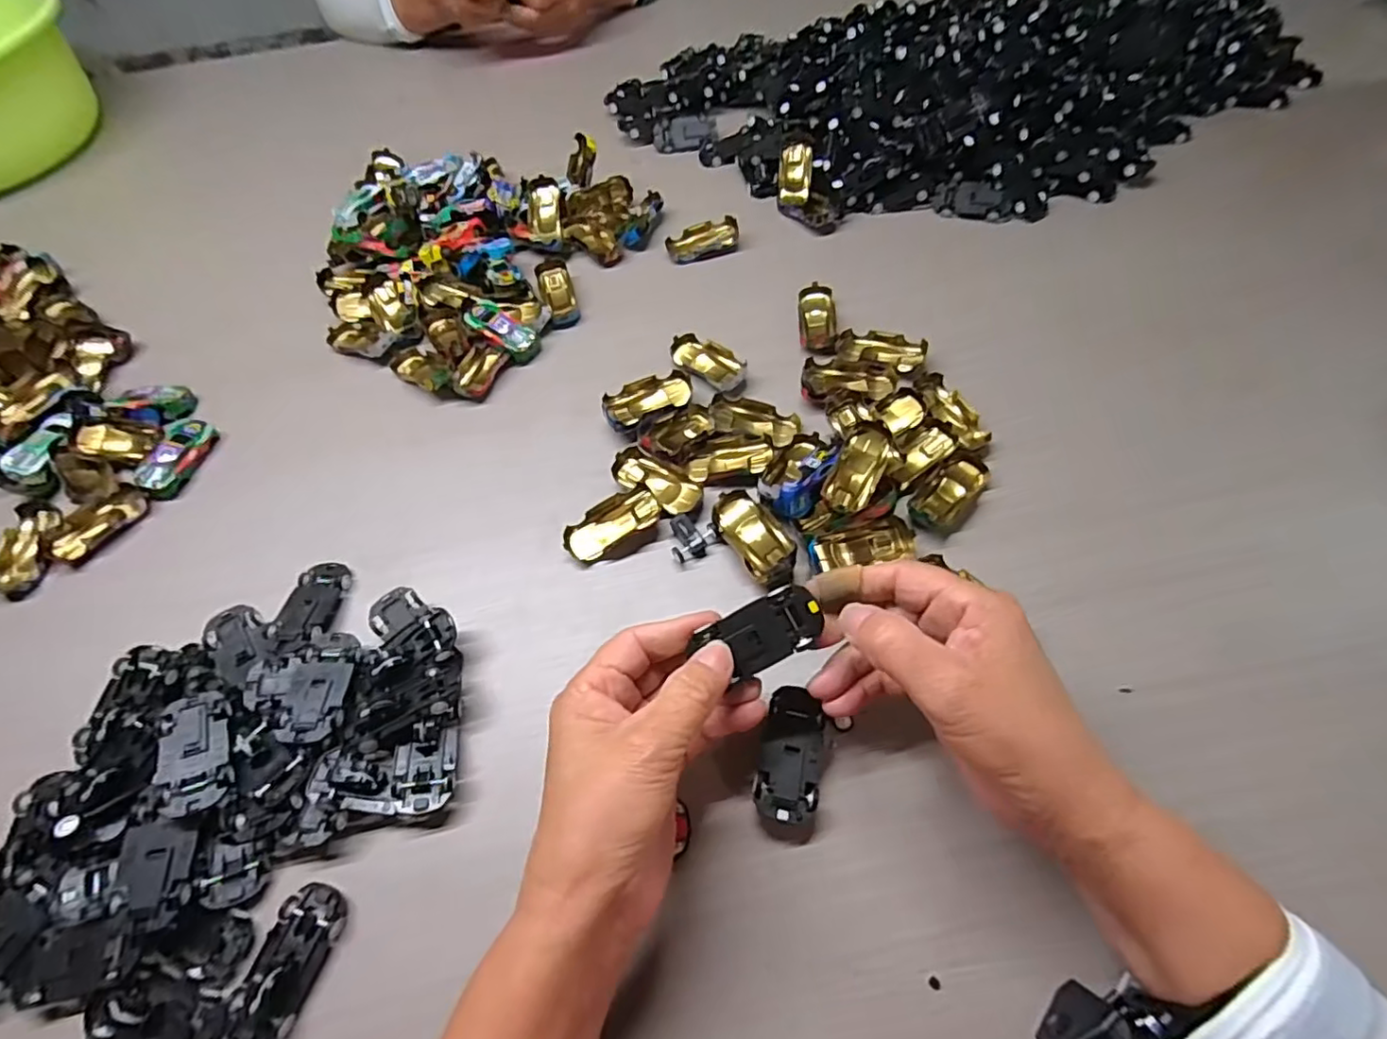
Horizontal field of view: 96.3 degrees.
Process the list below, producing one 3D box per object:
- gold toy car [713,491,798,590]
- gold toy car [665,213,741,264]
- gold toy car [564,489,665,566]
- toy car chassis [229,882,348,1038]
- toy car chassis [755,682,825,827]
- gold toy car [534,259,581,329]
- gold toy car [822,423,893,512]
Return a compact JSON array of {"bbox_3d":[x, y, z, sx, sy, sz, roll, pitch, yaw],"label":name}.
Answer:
[{"bbox_3d":[0.038,0.010,0.381,0.030,0.021,0.066,-28,61,-14],"label":"gold toy car"},{"bbox_3d":[0.008,-0.245,0.546,0.062,0.018,0.035,-18,59,-9],"label":"gold toy car"},{"bbox_3d":[-0.050,0.006,0.400,0.062,0.018,0.034,-31,61,-16],"label":"gold toy car"},{"bbox_3d":[-0.190,0.207,0.288,0.033,0.009,0.065,10,59,9],"label":"toy car chassis"},{"bbox_3d":[0.049,0.121,0.318,0.030,0.018,0.064,9,59,8],"label":"toy car chassis"},{"bbox_3d":[-0.114,-0.191,0.524,0.027,0.018,0.068,-17,58,-8],"label":"gold toy car"},{"bbox_3d":[0.104,-0.031,0.393,0.029,0.018,0.064,28,72,5],"label":"gold toy car"}]

